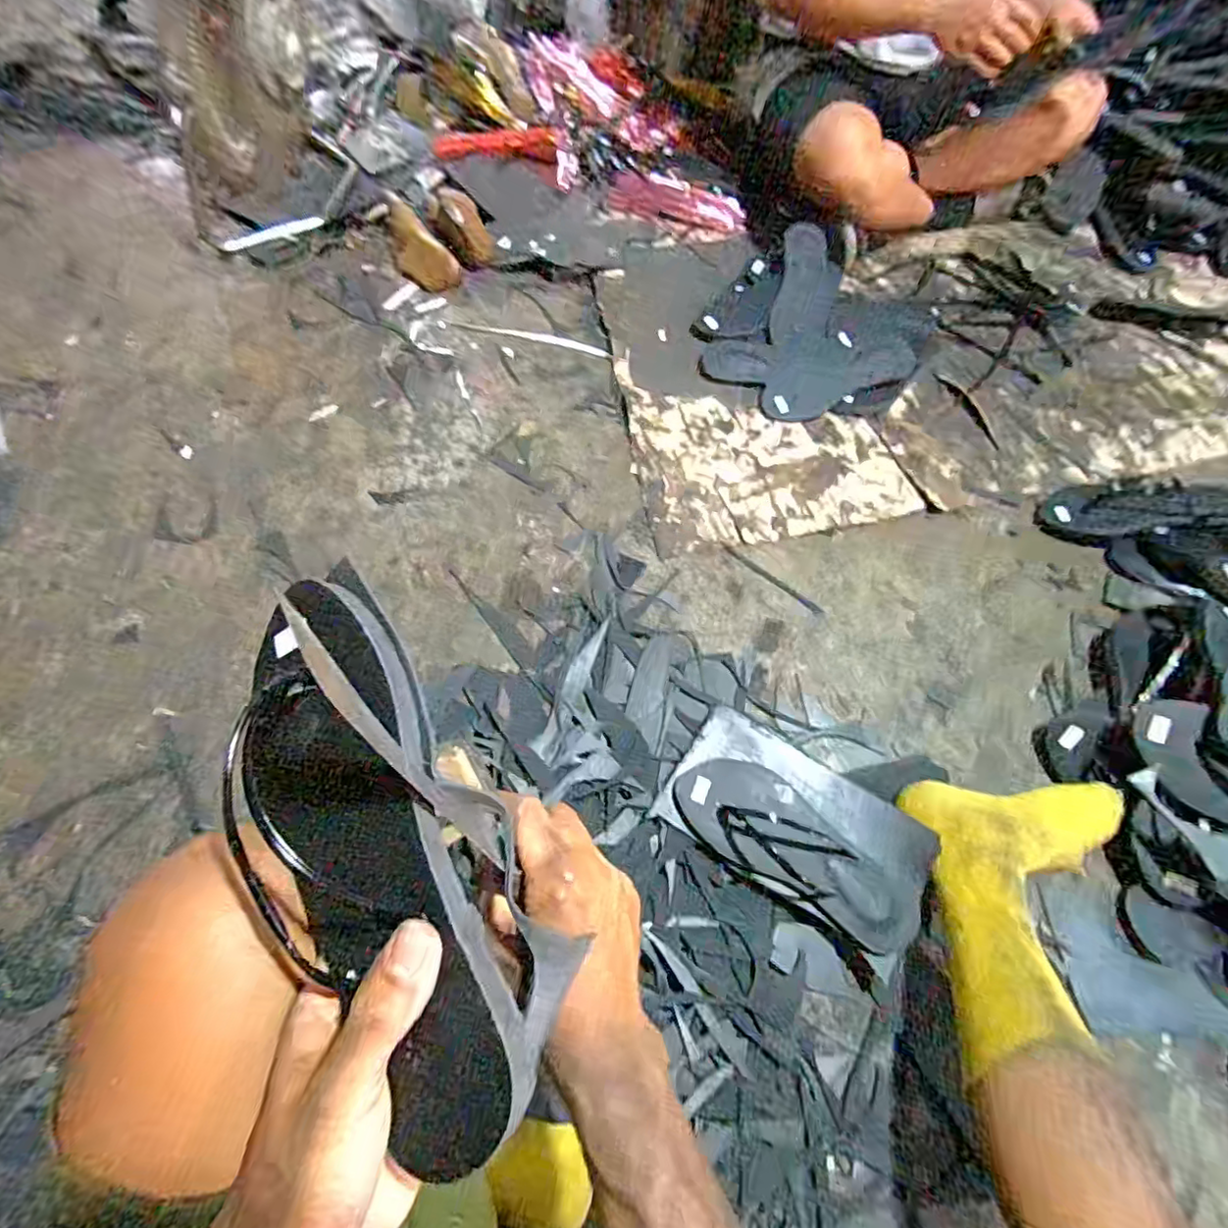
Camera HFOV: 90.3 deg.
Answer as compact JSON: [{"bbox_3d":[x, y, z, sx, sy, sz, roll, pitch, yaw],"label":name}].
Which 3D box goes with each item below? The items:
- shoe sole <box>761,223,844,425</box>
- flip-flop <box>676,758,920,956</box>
[{"bbox_3d":[0.311,-0.466,0.984,0.121,0.035,0.345,7,78,1],"label":"shoe sole"},{"bbox_3d":[0.183,0.231,0.616,0.256,0.036,0.100,28,64,12],"label":"flip-flop"}]

